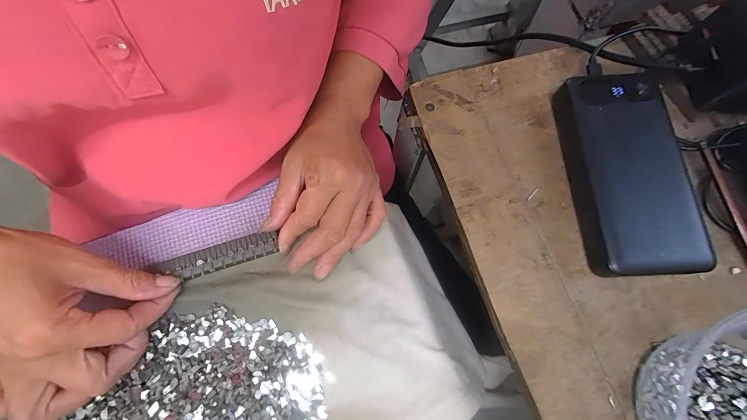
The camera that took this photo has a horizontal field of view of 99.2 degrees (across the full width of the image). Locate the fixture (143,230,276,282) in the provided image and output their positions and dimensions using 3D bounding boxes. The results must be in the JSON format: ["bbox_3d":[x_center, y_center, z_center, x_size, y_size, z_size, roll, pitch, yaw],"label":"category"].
[{"bbox_3d":[-0.123,0.037,0.247,0.094,0.004,0.022,-14,75,-5],"label":"fixture"}]

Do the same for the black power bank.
[{"bbox_3d":[0.188,-0.030,0.239,0.066,0.031,0.153,-2,74,-3],"label":"black power bank"}]

